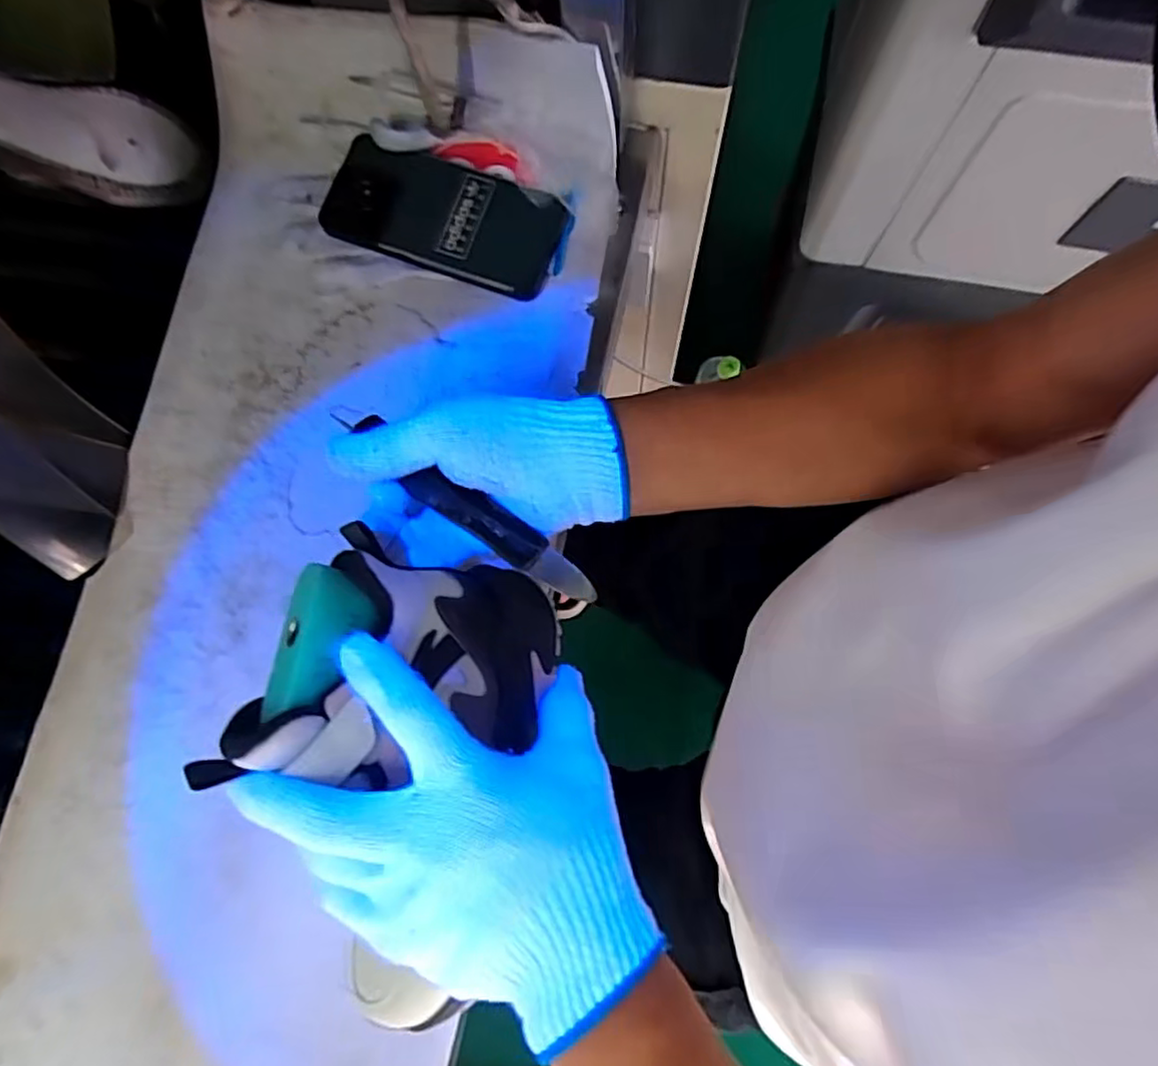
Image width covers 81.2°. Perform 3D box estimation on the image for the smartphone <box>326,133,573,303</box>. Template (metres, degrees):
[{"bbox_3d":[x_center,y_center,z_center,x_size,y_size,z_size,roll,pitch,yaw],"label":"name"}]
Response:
[{"bbox_3d":[-0.094,-0.221,0.471,0.164,0.011,0.076,21,84,6],"label":"smartphone"}]

